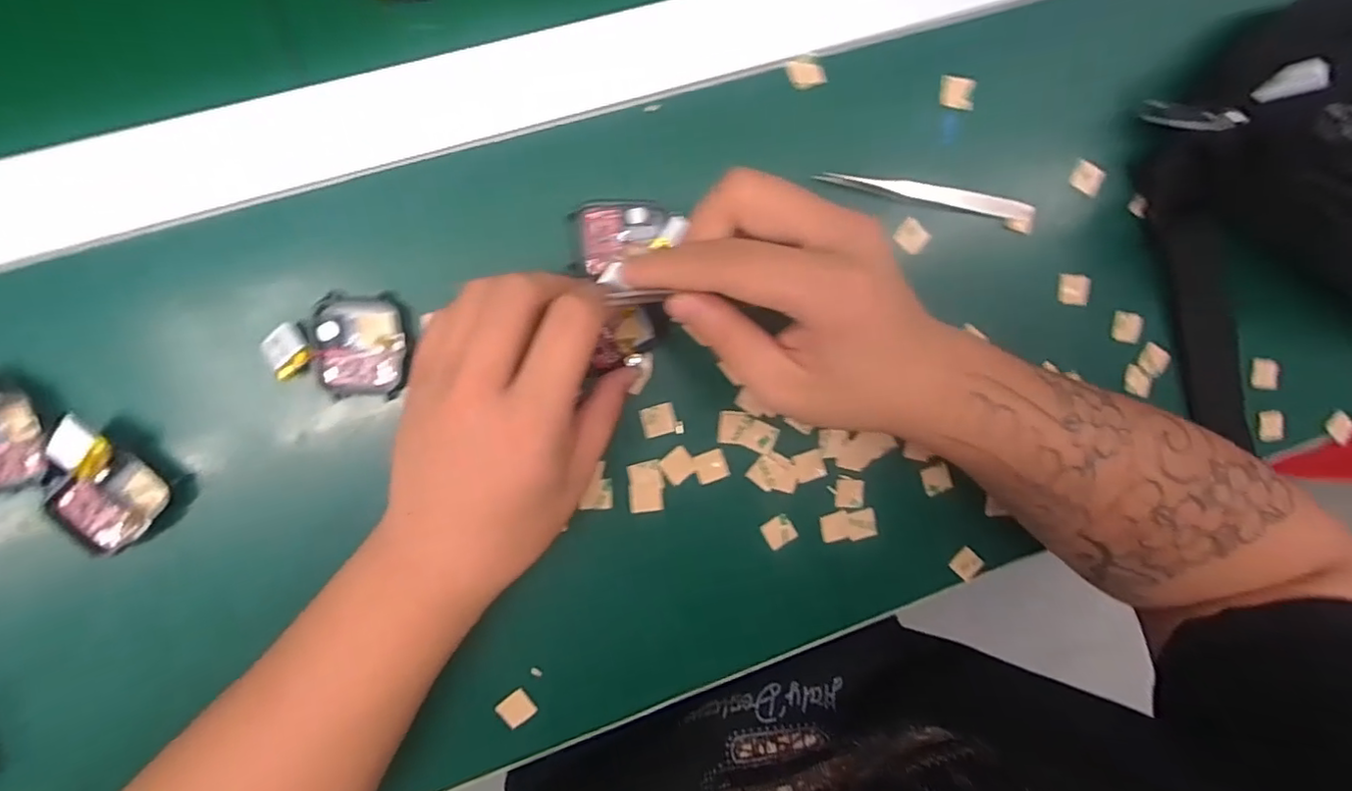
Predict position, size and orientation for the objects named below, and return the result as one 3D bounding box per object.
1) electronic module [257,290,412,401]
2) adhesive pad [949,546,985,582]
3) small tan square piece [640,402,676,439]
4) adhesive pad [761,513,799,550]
[{"bbox_3d":[-0.150,-0.022,0.271,0.059,0.010,0.046,-1,95,-9],"label":"electronic module"},{"bbox_3d":[0.167,0.097,0.345,0.016,0.004,0.015,42,88,-10],"label":"adhesive pad"},{"bbox_3d":[-0.009,0.013,0.305,0.017,0.004,0.015,-15,97,-7],"label":"small tan square piece"},{"bbox_3d":[0.056,0.073,0.323,0.016,0.004,0.016,-30,98,-5],"label":"adhesive pad"}]

